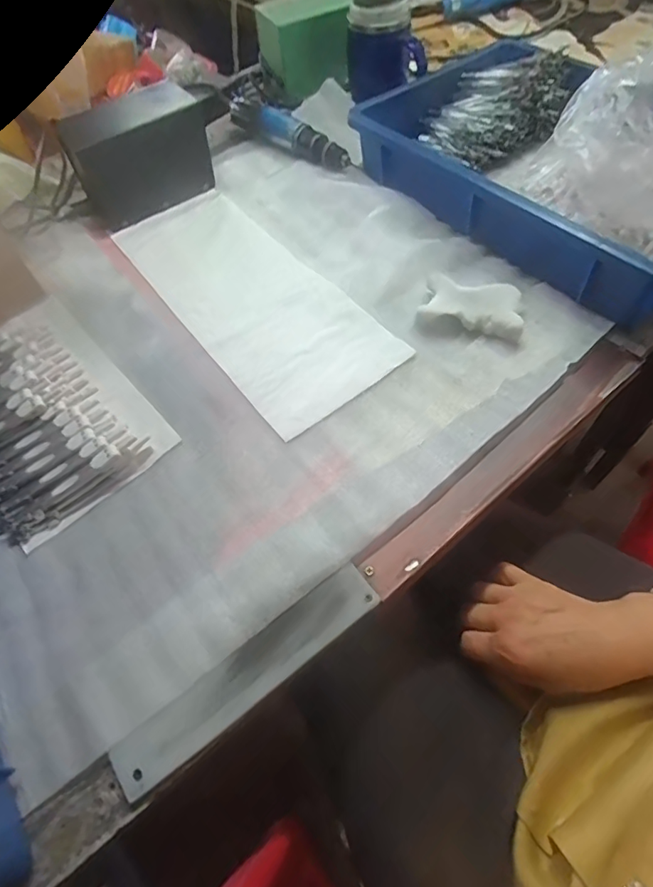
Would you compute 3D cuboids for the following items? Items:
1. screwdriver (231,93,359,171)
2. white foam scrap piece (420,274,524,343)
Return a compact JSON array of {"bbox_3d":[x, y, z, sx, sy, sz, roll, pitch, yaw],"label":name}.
[{"bbox_3d":[-0.057,-0.432,0.677,0.059,0.036,0.239,-38,62,-18],"label":"screwdriver"},{"bbox_3d":[0.146,-0.138,0.483,0.098,0.021,0.057,16,61,14],"label":"white foam scrap piece"}]

